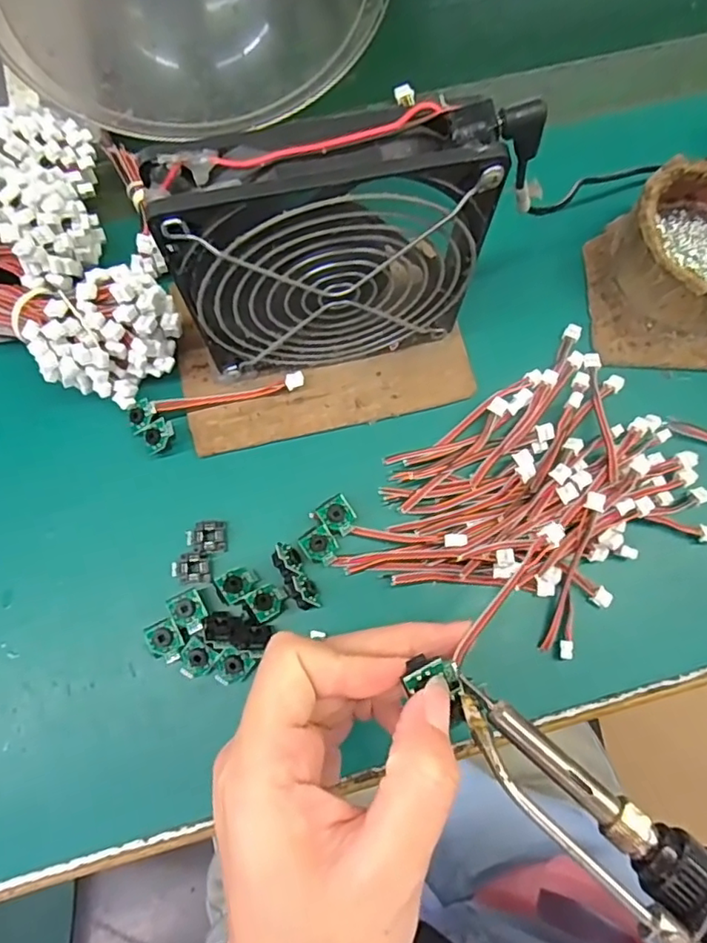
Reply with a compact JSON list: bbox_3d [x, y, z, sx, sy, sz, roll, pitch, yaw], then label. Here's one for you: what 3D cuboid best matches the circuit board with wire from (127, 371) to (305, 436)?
[{"bbox_3d":[-0.067,-0.035,0.283,0.085,0.010,0.013,-12,76,-5],"label":"circuit board with wire"}]

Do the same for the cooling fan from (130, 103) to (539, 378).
[{"bbox_3d":[-0.005,-0.083,0.237,0.124,0.127,0.029,-12,76,-5],"label":"cooling fan"}]

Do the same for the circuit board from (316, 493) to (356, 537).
[{"bbox_3d":[-0.007,0.021,0.267,0.015,0.004,0.018,-34,99,-6],"label":"circuit board"}]

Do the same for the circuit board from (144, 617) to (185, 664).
[{"bbox_3d":[-0.083,0.075,0.252,0.014,0.004,0.018,-26,87,-9],"label":"circuit board"}]

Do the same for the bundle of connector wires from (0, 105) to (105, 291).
[{"bbox_3d":[-0.181,-0.134,0.284,0.109,0.058,0.095,-5,75,-3],"label":"bundle of connector wires"}]

